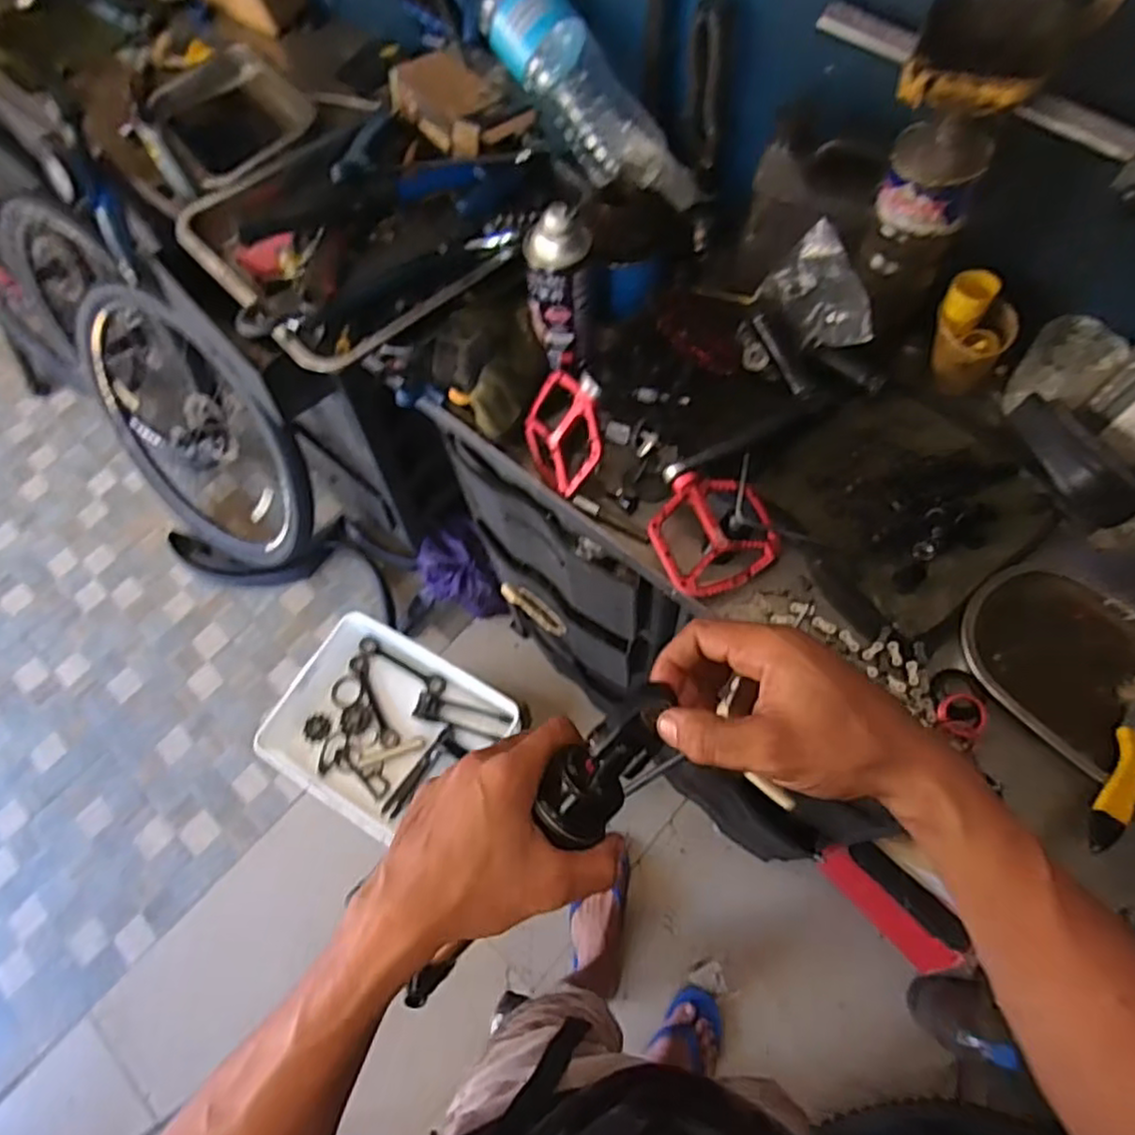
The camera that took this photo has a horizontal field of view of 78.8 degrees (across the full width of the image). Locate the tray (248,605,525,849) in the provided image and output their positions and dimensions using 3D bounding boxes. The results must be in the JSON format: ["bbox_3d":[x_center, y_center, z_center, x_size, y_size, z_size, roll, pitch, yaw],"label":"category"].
[{"bbox_3d":[-0.274,0.247,1.049,0.323,0.062,0.264,28,71,16],"label":"tray"}]

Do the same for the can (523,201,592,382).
[{"bbox_3d":[-0.004,-0.269,0.689,0.071,0.165,0.053,-6,65,1],"label":"can"}]

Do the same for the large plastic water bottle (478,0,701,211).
[{"bbox_3d":[0.009,-0.542,0.782,0.096,0.072,0.361,-43,97,-15],"label":"large plastic water bottle"}]

